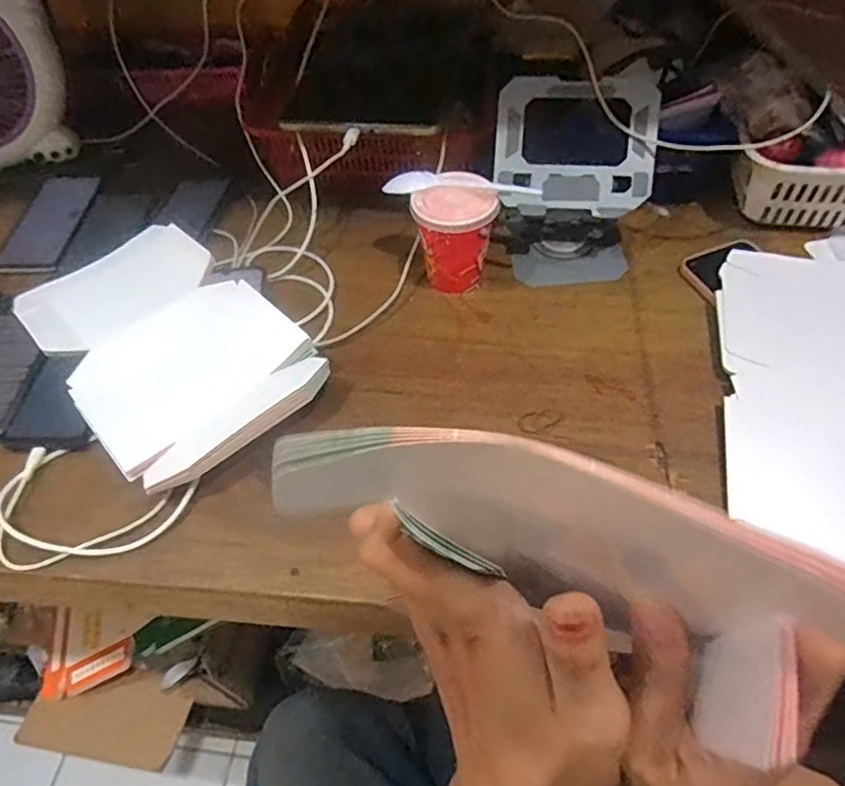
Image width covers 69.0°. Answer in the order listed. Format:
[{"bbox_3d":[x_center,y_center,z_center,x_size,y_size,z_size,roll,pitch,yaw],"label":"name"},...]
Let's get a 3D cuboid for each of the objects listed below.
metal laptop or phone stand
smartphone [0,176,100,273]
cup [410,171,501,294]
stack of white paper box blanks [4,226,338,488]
[{"bbox_3d":[0.144,-0.203,0.594,0.147,0.139,0.126,1,52,5],"label":"metal laptop or phone stand"},{"bbox_3d":[-0.423,-0.193,0.695,0.067,0.013,0.159,-1,52,3],"label":"smartphone"},{"bbox_3d":[0.032,-0.148,0.586,0.075,0.090,0.068,0,52,5],"label":"cup"},{"bbox_3d":[-0.232,-0.046,0.550,0.172,0.033,0.280,-39,59,-23],"label":"stack of white paper box blanks"}]

